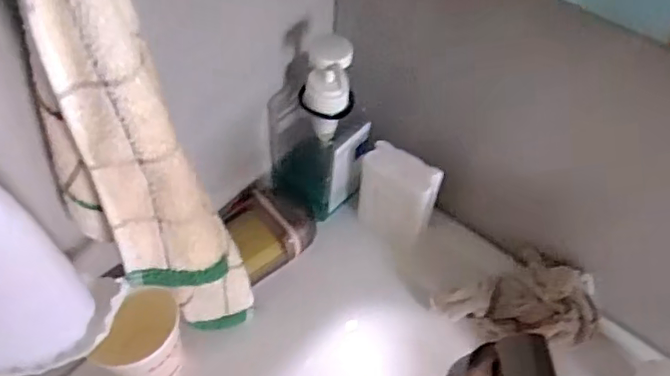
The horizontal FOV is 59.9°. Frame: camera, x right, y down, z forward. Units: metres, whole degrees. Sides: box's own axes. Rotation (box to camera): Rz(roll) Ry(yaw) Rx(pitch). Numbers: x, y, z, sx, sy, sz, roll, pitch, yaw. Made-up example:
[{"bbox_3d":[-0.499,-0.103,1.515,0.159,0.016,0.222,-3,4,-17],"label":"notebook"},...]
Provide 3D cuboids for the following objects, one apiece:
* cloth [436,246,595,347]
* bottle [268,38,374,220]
[{"bbox_3d":[0.164,0.091,0.524,0.139,0.048,0.077,10,53,4],"label":"cloth"},{"bbox_3d":[-0.017,-0.054,0.525,0.079,0.182,0.062,39,61,23],"label":"bottle"}]

